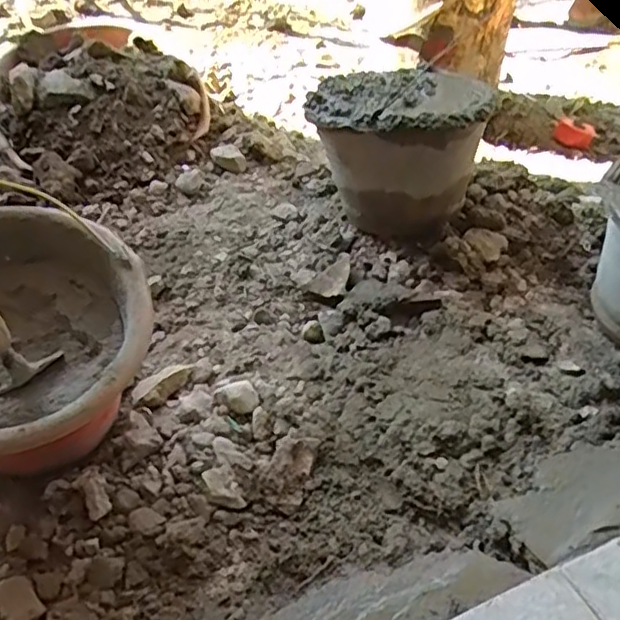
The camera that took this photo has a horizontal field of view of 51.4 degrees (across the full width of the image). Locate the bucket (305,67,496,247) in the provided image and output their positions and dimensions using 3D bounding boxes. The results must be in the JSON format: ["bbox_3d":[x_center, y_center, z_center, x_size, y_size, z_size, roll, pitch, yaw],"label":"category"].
[{"bbox_3d":[0.143,-0.250,1.040,0.245,0.218,0.245,-1,40,1],"label":"bucket"}]

